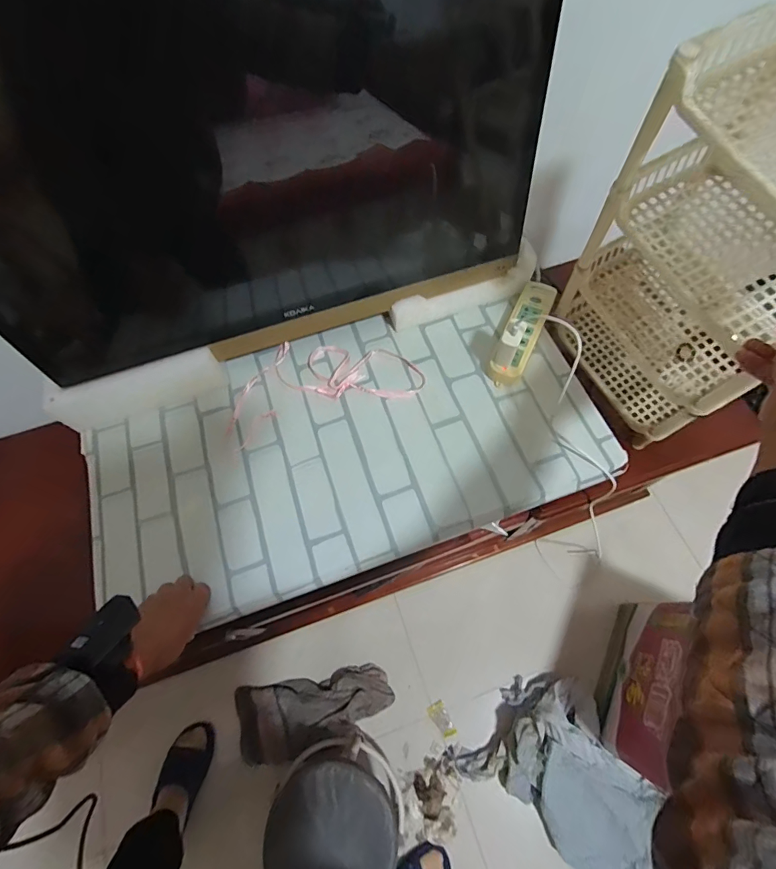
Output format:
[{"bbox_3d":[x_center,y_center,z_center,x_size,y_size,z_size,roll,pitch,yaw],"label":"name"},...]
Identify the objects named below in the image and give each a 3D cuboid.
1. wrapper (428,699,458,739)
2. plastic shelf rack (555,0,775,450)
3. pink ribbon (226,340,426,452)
[{"bbox_3d":[0.129,0.682,1.011,0.039,0.009,0.075,-28,69,-9],"label":"wrapper"},{"bbox_3d":[0.384,-0.176,0.522,0.170,0.438,0.265,-23,71,-6],"label":"plastic shelf rack"},{"bbox_3d":[-0.112,-0.091,0.689,0.313,0.010,0.151,-18,67,-5],"label":"pink ribbon"}]

